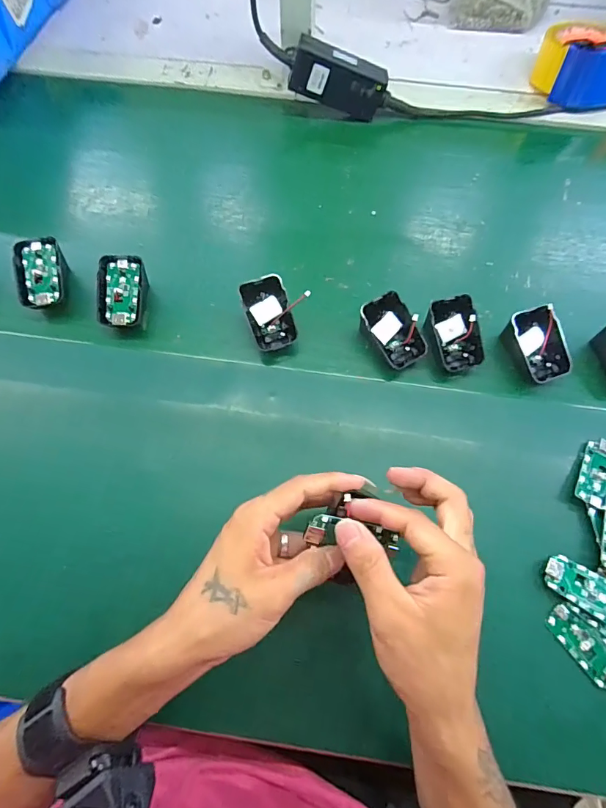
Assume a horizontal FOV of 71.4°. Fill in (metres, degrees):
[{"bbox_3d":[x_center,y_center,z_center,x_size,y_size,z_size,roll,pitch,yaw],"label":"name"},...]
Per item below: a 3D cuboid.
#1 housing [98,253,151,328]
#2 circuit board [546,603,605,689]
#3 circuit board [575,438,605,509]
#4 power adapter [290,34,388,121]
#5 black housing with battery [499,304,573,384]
[{"bbox_3d":[-0.180,-0.109,0.423,0.042,0.041,0.068,-2,68,-2],"label":"housing"},{"bbox_3d":[0.221,0.187,0.326,0.030,0.004,0.065,-36,73,-14],"label":"circuit board"},{"bbox_3d":[0.258,0.058,0.367,0.028,0.006,0.065,28,70,10],"label":"circuit board"},{"bbox_3d":[0.044,-0.396,0.517,0.114,0.052,0.027,12,67,-15],"label":"power adapter"},{"bbox_3d":[0.225,-0.054,0.404,0.043,0.040,0.065,-24,70,-10],"label":"black housing with battery"}]

